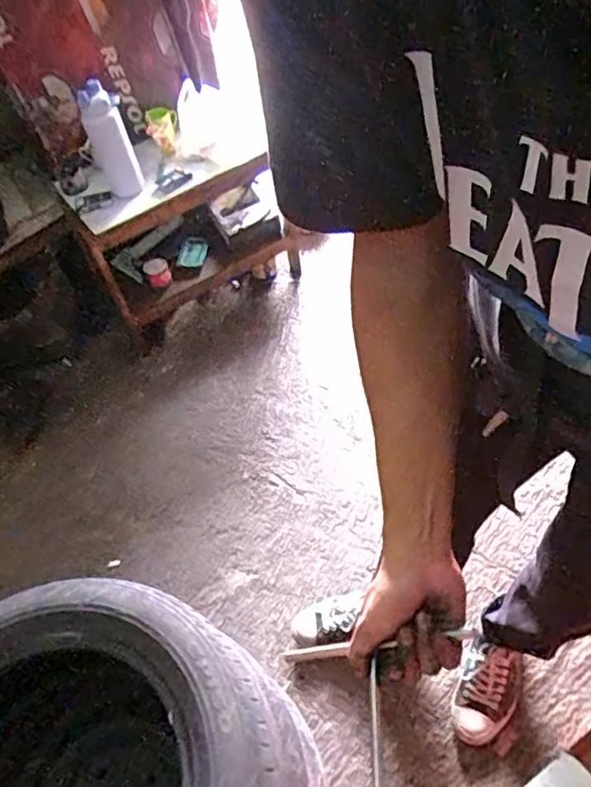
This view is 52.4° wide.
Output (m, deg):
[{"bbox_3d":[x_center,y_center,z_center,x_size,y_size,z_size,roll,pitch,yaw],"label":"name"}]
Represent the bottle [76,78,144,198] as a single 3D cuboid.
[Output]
[{"bbox_3d":[-0.486,-0.670,1.578,0.102,0.282,0.112,-29,36,-19],"label":"bottle"}]

